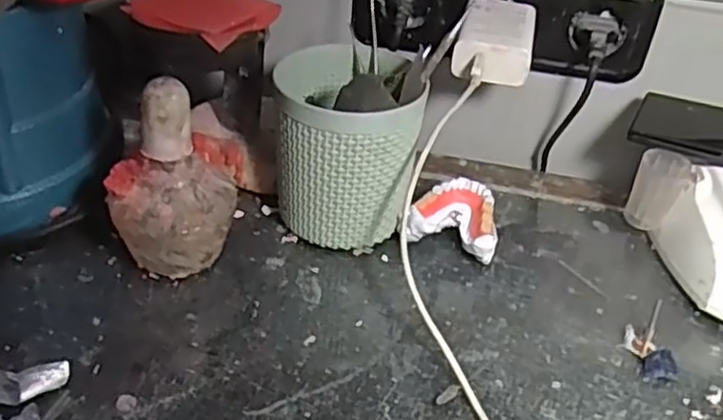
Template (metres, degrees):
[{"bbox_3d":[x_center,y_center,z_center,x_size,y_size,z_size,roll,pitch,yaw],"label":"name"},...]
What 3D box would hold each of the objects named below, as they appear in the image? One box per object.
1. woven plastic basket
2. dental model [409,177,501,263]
[{"bbox_3d":[-0.012,-0.045,0.463,0.090,0.127,0.094,-1,37,-9],"label":"woven plastic basket"},{"bbox_3d":[0.065,0.008,0.483,0.058,0.035,0.055,12,37,9],"label":"dental model"}]

